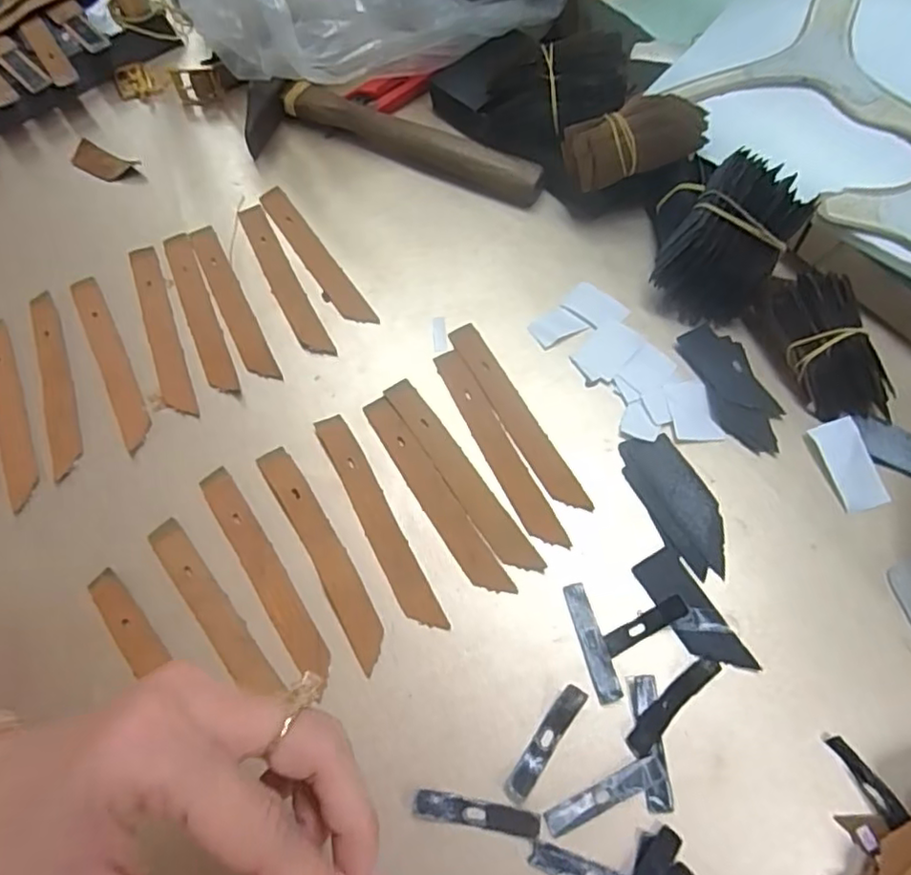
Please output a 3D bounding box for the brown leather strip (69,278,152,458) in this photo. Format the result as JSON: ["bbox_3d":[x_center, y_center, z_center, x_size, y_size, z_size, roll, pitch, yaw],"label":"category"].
[{"bbox_3d":[-0.201,-0.045,0.366,0.017,0.004,0.125,-28,67,-10],"label":"brown leather strip"}]

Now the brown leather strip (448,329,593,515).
[{"bbox_3d":[0.033,-0.012,0.342,0.017,0.004,0.126,-27,67,-10],"label":"brown leather strip"}]

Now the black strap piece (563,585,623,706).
[{"bbox_3d":[0.063,0.095,0.291,0.012,0.005,0.053,-14,66,-4],"label":"black strap piece"}]

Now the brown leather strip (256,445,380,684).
[{"bbox_3d":[-0.066,0.056,0.315,0.018,0.004,0.122,-30,68,-11],"label":"brown leather strip"}]

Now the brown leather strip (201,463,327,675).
[{"bbox_3d":[-0.096,0.067,0.315,0.018,0.004,0.117,-33,72,-11],"label":"brown leather strip"}]

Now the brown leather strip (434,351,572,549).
[{"bbox_3d":[0.022,0.003,0.334,0.017,0.004,0.125,-25,67,-9],"label":"brown leather strip"}]

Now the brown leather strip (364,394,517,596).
[{"bbox_3d":[-0.011,0.030,0.326,0.018,0.005,0.123,-31,68,-11],"label":"brown leather strip"}]

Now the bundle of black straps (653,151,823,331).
[{"bbox_3d":[0.145,-0.108,0.346,0.069,0.062,0.066,36,72,17],"label":"bundle of black straps"}]

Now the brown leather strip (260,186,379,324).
[{"bbox_3d":[-0.089,-0.114,0.393,0.017,0.004,0.125,-32,68,-12],"label":"brown leather strip"}]

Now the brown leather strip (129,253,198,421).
[{"bbox_3d":[-0.176,-0.064,0.373,0.018,0.007,0.123,-21,66,-7],"label":"brown leather strip"}]

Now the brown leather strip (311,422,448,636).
[{"bbox_3d":[-0.041,0.042,0.321,0.017,0.004,0.125,-27,67,-10],"label":"brown leather strip"}]

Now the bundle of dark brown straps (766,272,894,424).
[{"bbox_3d":[0.195,-0.052,0.334,0.041,0.032,0.088,-14,66,-4],"label":"bundle of dark brown straps"}]

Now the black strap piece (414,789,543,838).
[{"bbox_3d":[0.009,0.159,0.264,0.052,0.005,0.011,7,66,5],"label":"black strap piece"}]

